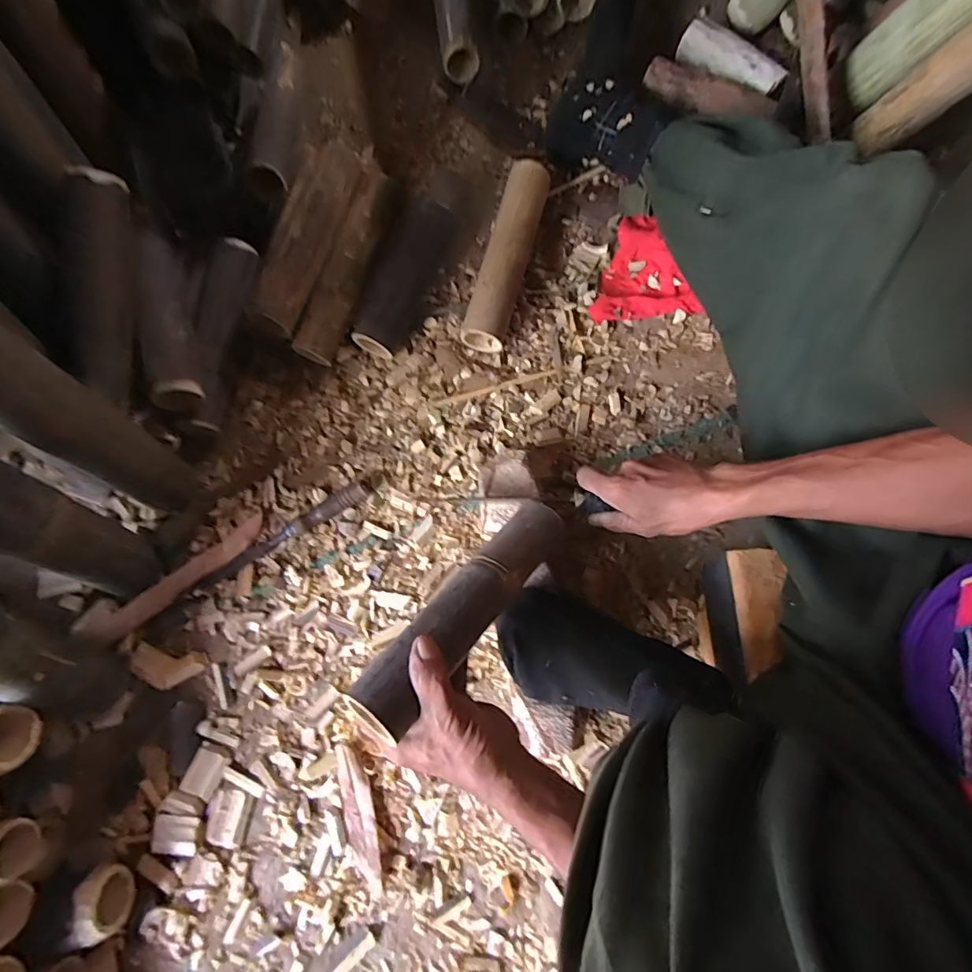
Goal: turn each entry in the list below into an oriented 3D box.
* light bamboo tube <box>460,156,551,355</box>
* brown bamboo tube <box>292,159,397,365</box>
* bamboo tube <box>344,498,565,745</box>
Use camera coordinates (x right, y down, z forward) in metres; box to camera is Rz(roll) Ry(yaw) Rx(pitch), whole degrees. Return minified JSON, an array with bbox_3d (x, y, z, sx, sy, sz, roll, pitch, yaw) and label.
[{"bbox_3d":[0.031,-0.308,0.649,0.057,0.060,0.258,16,79,4],"label":"light bamboo tube"},{"bbox_3d":[-0.184,-0.294,0.646,0.053,0.068,0.269,21,80,5],"label":"brown bamboo tube"},{"bbox_3d":[-0.015,0.107,0.446,0.055,0.042,0.262,41,53,9],"label":"bamboo tube"}]

